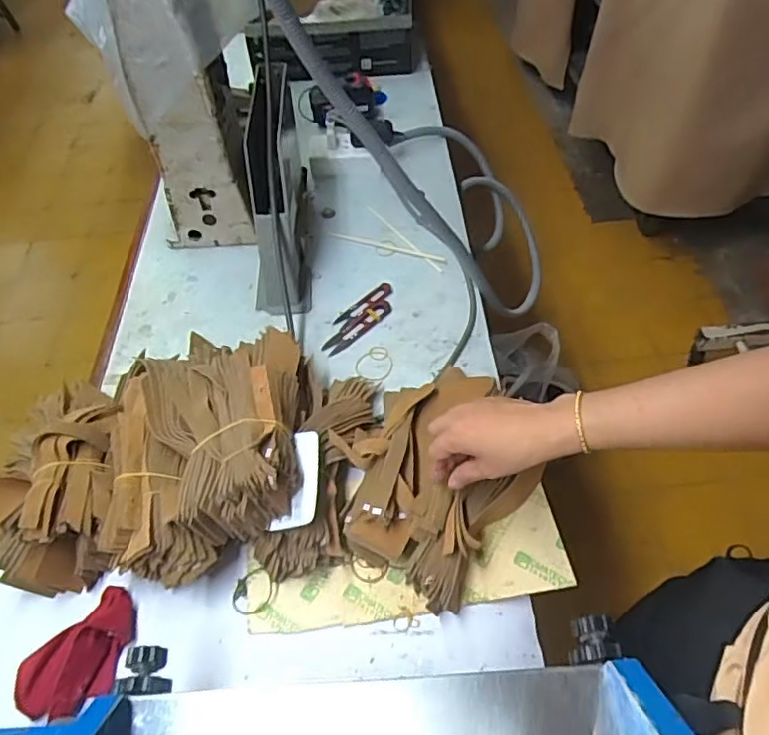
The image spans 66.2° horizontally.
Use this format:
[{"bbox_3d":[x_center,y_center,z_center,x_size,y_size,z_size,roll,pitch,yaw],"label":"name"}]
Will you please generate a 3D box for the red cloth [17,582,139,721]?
[{"bbox_3d":[-0.280,0.262,0.540,0.070,0.044,0.115,33,61,25],"label":"red cloth"}]

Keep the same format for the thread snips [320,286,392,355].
[{"bbox_3d":[-0.036,-0.069,0.806,0.055,0.007,0.137,34,61,26],"label":"thread snips"}]

